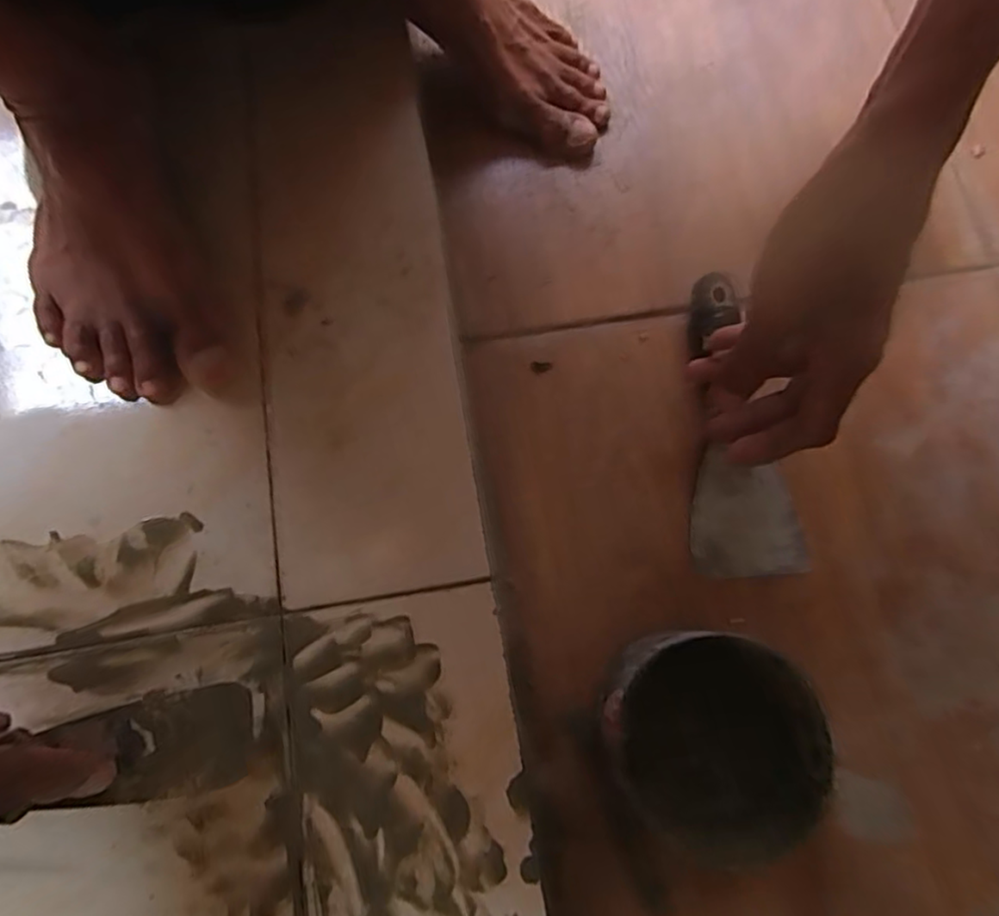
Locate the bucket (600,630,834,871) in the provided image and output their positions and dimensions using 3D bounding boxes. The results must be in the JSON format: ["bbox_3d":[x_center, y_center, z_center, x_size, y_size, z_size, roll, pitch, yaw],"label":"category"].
[{"bbox_3d":[0.111,0.151,0.349,0.092,0.077,0.106,-12,75,-3],"label":"bucket"}]

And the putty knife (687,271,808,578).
[{"bbox_3d":[0.149,-0.025,0.425,0.067,0.018,0.202,-6,80,-4],"label":"putty knife"}]

